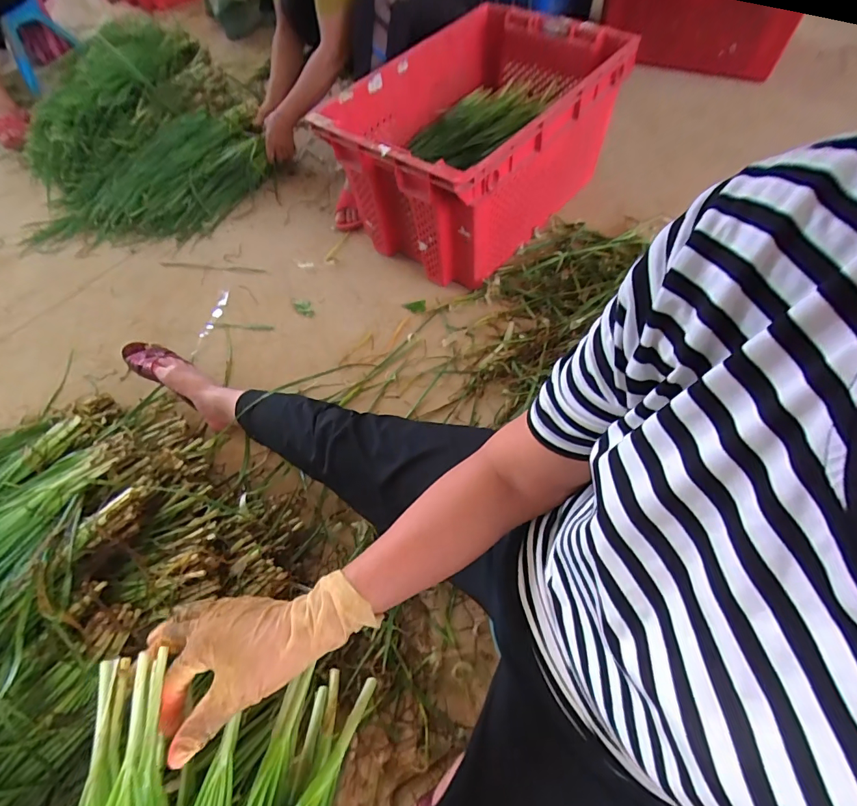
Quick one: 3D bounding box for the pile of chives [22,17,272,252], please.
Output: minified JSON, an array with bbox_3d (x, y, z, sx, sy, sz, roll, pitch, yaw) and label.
[{"bbox_3d":[-0.844,-0.783,1.244,0.661,0.273,0.698,-17,60,-6],"label":"pile of chives"}]

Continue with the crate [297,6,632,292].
[{"bbox_3d":[0.110,-0.612,1.036,0.437,0.325,0.624,34,67,21],"label":"crate"}]

